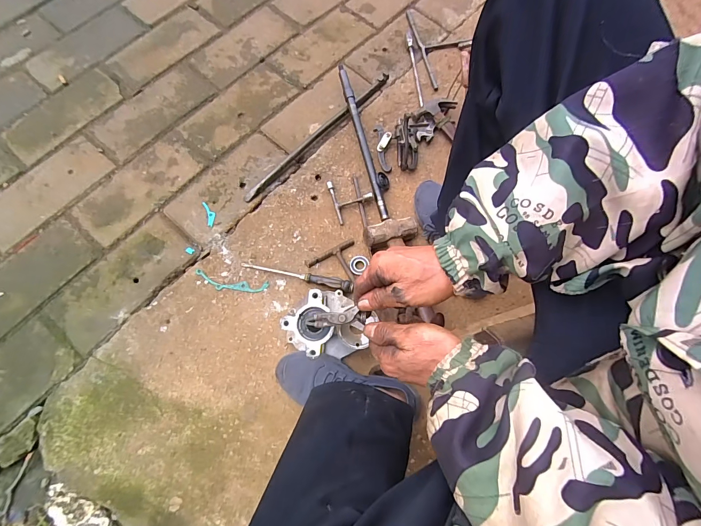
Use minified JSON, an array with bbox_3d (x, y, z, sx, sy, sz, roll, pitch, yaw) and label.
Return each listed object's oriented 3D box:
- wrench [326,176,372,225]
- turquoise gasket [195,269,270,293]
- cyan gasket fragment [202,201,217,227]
[{"bbox_3d":[0.006,-0.137,0.740,0.086,0.016,0.120,-16,72,-7],"label":"wrench"},{"bbox_3d":[-0.241,0.041,0.678,0.146,0.010,0.033,9,70,2],"label":"turquoise gasket"},{"bbox_3d":[-0.304,-0.108,0.725,0.021,0.010,0.059,-17,72,-7],"label":"cyan gasket fragment"}]

